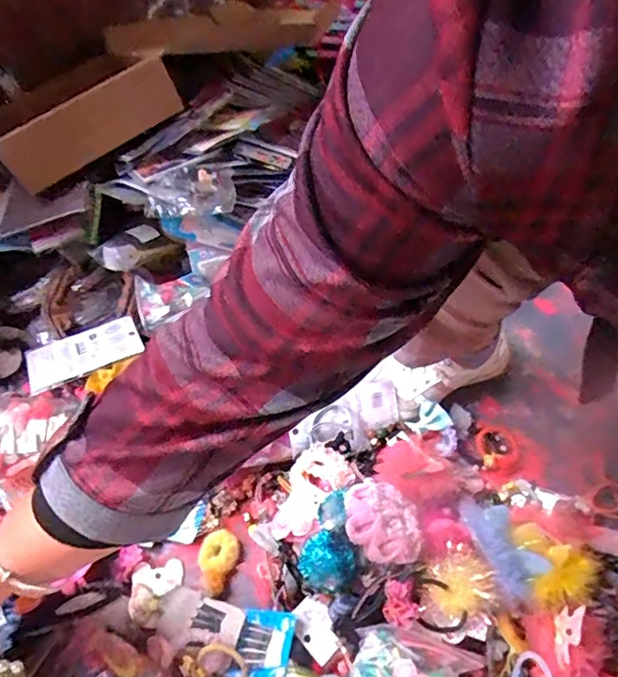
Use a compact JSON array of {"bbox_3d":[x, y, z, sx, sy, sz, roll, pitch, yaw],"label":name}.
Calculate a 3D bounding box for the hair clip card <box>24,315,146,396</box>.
[{"bbox_3d":[-0.291,0.018,0.679,0.140,0.009,0.091,-23,46,-19],"label":"hair clip card"}]

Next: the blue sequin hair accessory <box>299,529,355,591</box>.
[{"bbox_3d":[0.018,0.230,0.540,0.057,0.051,0.052,10,55,12],"label":"blue sequin hair accessory"}]

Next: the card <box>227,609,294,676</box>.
[{"bbox_3d":[-0.047,0.310,0.531,0.069,0.008,0.062,-13,49,33],"label":"card"}]

